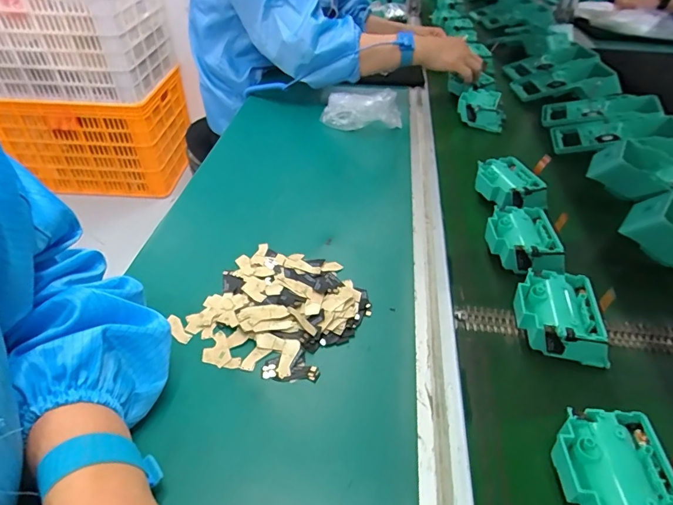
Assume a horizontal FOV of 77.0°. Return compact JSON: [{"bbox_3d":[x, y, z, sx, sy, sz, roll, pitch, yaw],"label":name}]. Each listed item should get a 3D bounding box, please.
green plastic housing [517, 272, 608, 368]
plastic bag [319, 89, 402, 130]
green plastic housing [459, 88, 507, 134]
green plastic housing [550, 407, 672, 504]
[{"bbox_3d":[0.199,0.060,0.384,0.068,0.039,0.085,2,41,0],"label":"green plastic housing"},{"bbox_3d":[0.038,-0.232,0.679,0.130,0.071,0.060,12,42,11],"label":"plastic bag"},{"bbox_3d":[0.252,-0.248,0.742,0.082,0.049,0.091,10,38,17],"label":"green plastic housing"},{"bbox_3d":[0.185,0.152,0.284,0.066,0.042,0.075,-3,36,-1],"label":"green plastic housing"}]

